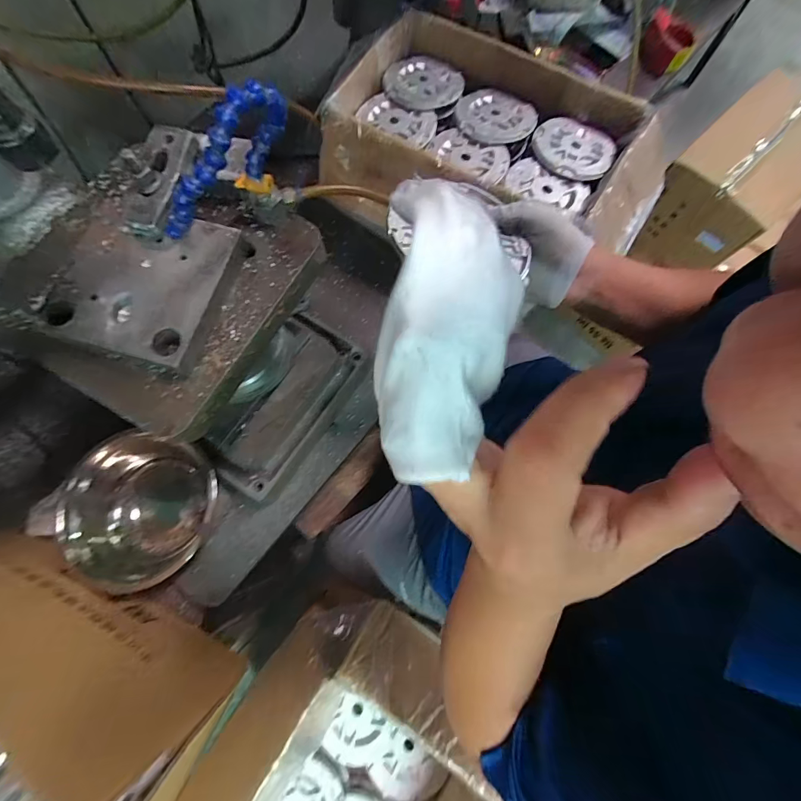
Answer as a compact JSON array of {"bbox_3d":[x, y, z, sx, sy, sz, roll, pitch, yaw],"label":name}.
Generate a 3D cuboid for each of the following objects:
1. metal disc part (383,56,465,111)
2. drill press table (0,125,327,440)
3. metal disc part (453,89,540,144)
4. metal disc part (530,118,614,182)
[{"bbox_3d":[0.041,-0.558,0.662,0.136,0.015,0.111,-5,73,-1],"label":"metal disc part"},{"bbox_3d":[-0.252,-0.138,0.381,0.277,0.068,0.266,30,76,9],"label":"drill press table"},{"bbox_3d":[0.161,-0.485,0.644,0.130,0.012,0.109,-2,73,0],"label":"metal disc part"},{"bbox_3d":[0.283,-0.415,0.618,0.127,0.010,0.120,0,73,0],"label":"metal disc part"}]

